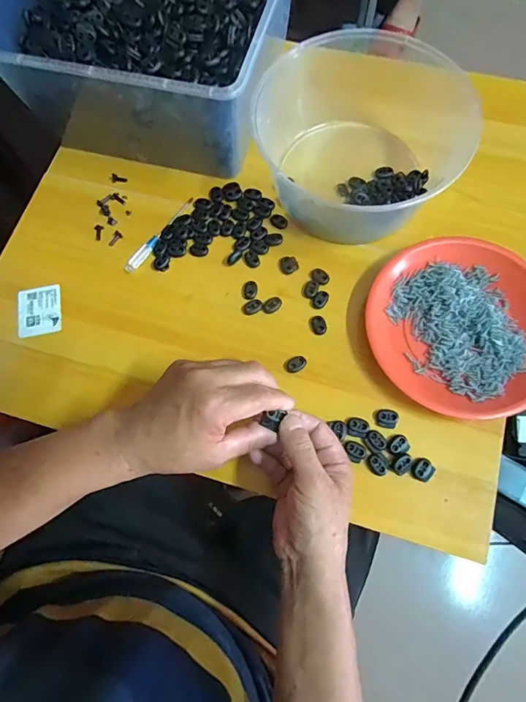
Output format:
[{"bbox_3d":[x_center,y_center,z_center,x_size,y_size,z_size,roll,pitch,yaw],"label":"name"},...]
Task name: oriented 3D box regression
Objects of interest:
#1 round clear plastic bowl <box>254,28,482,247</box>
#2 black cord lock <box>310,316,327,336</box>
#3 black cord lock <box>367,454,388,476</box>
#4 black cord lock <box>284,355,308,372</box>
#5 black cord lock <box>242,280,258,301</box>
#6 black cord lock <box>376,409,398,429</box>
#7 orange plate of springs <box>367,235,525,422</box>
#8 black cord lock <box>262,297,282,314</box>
[{"bbox_3d":[0.111,-0.239,0.472,0.209,0.102,0.238,-25,74,-6],"label":"round clear plastic bowl"},{"bbox_3d":[0.060,-0.028,0.450,0.016,0.004,0.022,-7,73,0],"label":"black cord lock"},{"bbox_3d":[0.112,0.111,0.402,0.021,0.004,0.015,43,79,13],"label":"black cord lock"},{"bbox_3d":[0.034,0.014,0.440,0.023,0.007,0.016,-32,74,-8],"label":"black cord lock"},{"bbox_3d":[-0.015,-0.069,0.466,0.017,0.004,0.023,1,73,2],"label":"black cord lock"},{"bbox_3d":[0.125,0.068,0.417,0.020,0.004,0.018,18,74,7],"label":"black cord lock"},{"bbox_3d":[0.204,-0.027,0.428,0.174,0.032,0.191,-1,73,2],"label":"orange plate of springs"},{"bbox_3d":[0.010,-0.051,0.460,0.023,0.004,0.015,-34,75,-8],"label":"black cord lock"}]

